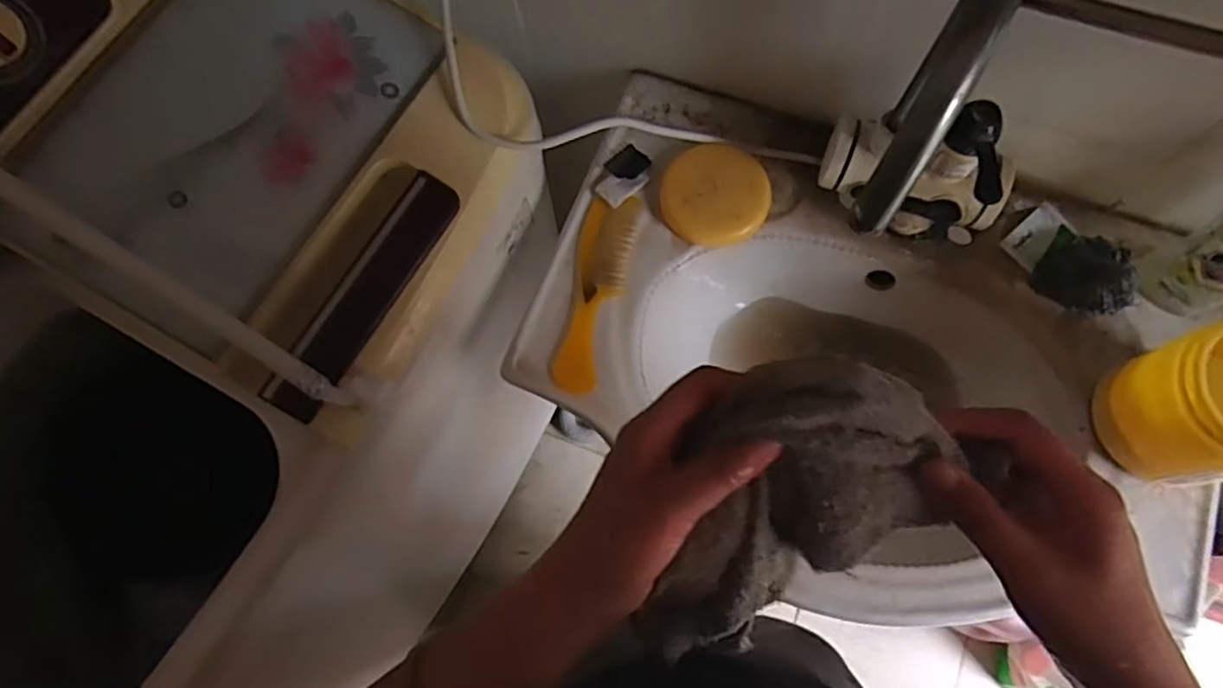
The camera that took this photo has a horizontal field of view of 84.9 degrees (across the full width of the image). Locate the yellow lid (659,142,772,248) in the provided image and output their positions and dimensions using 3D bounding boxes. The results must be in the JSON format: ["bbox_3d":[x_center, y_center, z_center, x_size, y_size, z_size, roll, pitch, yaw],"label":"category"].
[{"bbox_3d":[0.099,-0.145,0.648,0.100,0.022,0.095,-1,73,2],"label":"yellow lid"}]

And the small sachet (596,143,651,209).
[{"bbox_3d":[0.011,-0.166,0.661,0.042,0.007,0.062,41,79,13],"label":"small sachet"}]

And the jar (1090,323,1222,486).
[{"bbox_3d":[0.463,0.050,0.519,0.114,0.118,0.101,-4,73,1],"label":"jar"}]

